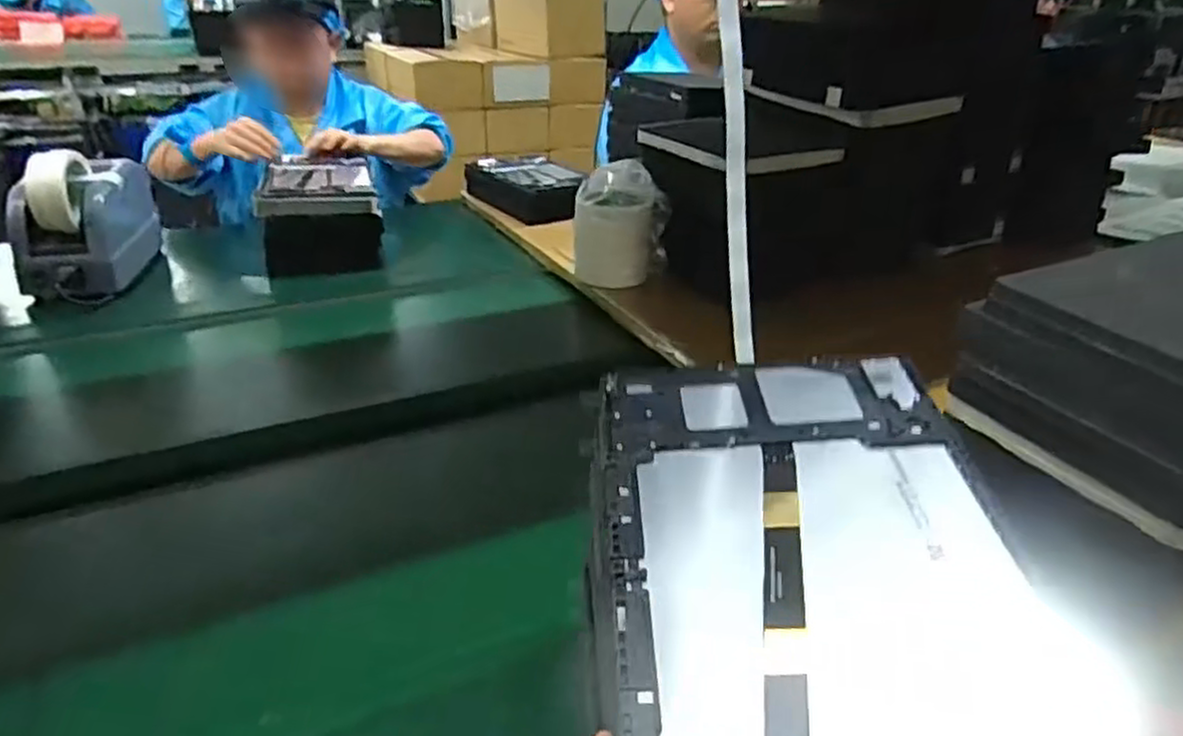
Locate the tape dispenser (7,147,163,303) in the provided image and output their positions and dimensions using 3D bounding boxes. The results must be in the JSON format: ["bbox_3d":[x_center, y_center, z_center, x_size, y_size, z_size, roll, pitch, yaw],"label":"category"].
[{"bbox_3d":[-0.652,-0.194,0.952,0.107,0.155,0.194,0,28,-3],"label":"tape dispenser"}]

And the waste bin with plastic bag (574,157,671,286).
[{"bbox_3d":[0.036,-0.178,0.933,0.114,0.132,0.111,2,28,0],"label":"waste bin with plastic bag"}]

